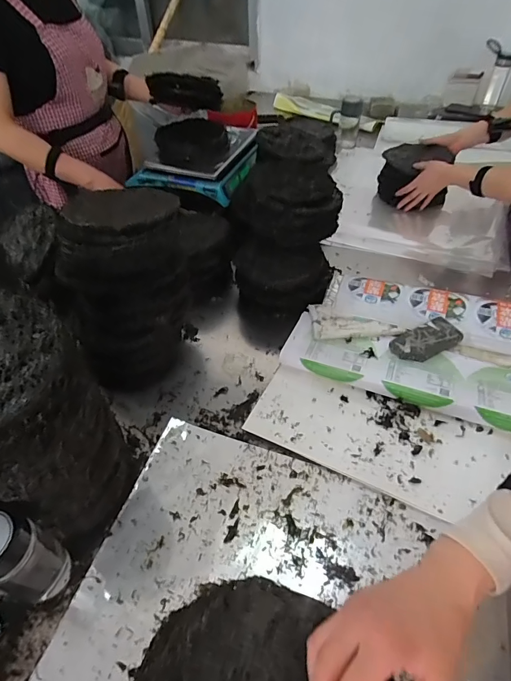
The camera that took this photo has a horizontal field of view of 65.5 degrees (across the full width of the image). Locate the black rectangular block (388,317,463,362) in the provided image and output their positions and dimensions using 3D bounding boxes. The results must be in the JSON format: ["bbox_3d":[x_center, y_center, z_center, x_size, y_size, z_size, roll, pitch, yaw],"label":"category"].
[{"bbox_3d":[0.349,-0.003,0.804,0.149,0.017,0.070,-22,52,-17],"label":"black rectangular block"}]

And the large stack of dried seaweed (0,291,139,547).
[{"bbox_3d":[-0.291,0.124,0.526,0.190,0.341,0.199,22,53,19],"label":"large stack of dried seaweed"}]

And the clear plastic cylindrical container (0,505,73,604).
[{"bbox_3d":[-0.294,0.273,0.498,0.071,0.182,0.073,-1,49,1],"label":"clear plastic cylindrical container"}]

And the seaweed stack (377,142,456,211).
[{"bbox_3d":[0.485,-0.504,1.222,0.181,0.150,0.159,-4,49,-2],"label":"seaweed stack"}]

